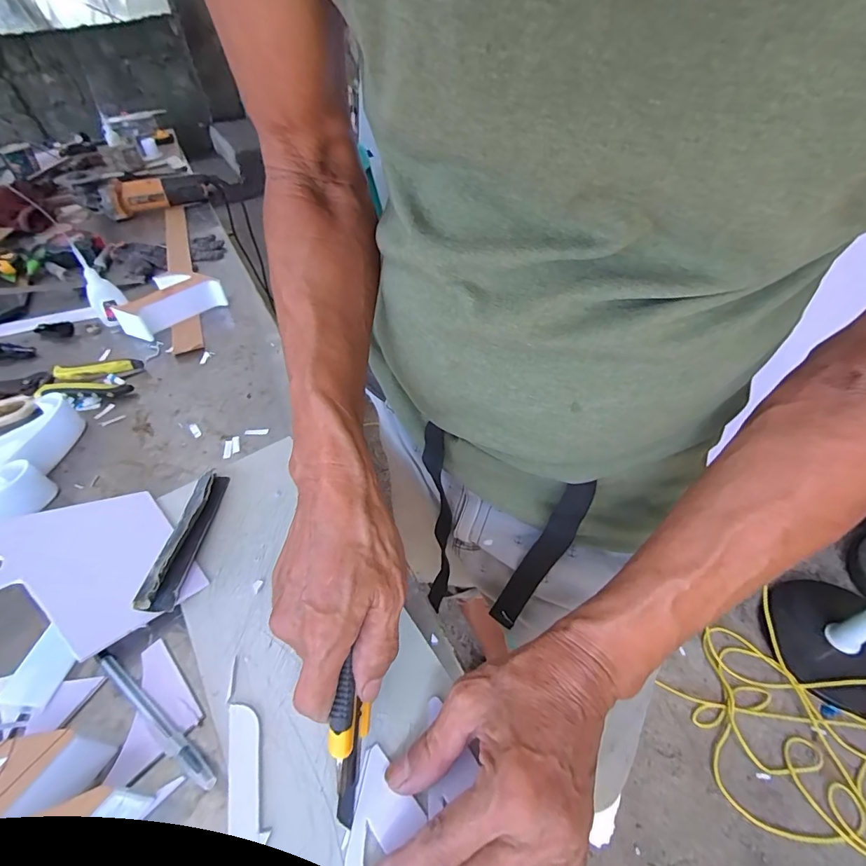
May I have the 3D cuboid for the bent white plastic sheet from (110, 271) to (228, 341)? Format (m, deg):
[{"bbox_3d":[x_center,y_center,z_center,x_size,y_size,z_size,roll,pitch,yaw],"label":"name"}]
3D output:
[{"bbox_3d":[-0.376,-0.184,0.646,0.060,0.043,0.135,31,53,28],"label":"bent white plastic sheet"}]

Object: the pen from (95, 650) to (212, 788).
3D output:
[{"bbox_3d":[-0.181,0.181,0.289,0.131,0.014,0.009,26,51,25],"label":"pen"}]

